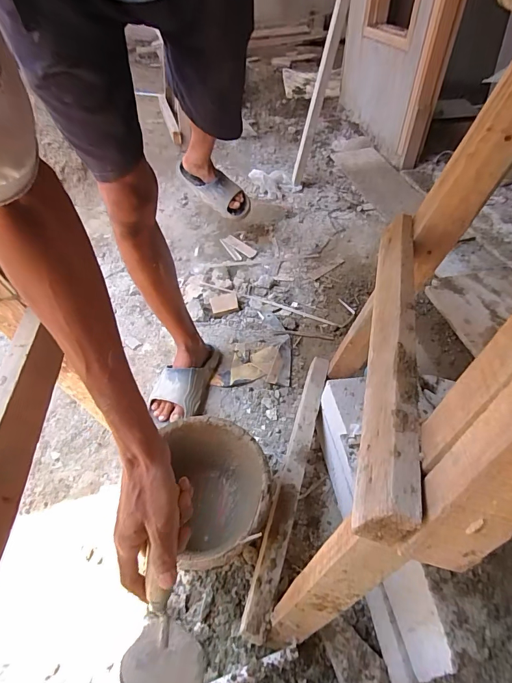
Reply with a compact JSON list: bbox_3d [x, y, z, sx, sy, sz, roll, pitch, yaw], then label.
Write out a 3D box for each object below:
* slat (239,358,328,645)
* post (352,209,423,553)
[{"bbox_3d":[0.075,0.251,0.755,0.043,0.021,0.560,10,45,14],"label":"slat"},{"bbox_3d":[0.157,-0.028,0.436,0.043,0.049,0.480,9,45,13],"label":"post"}]

